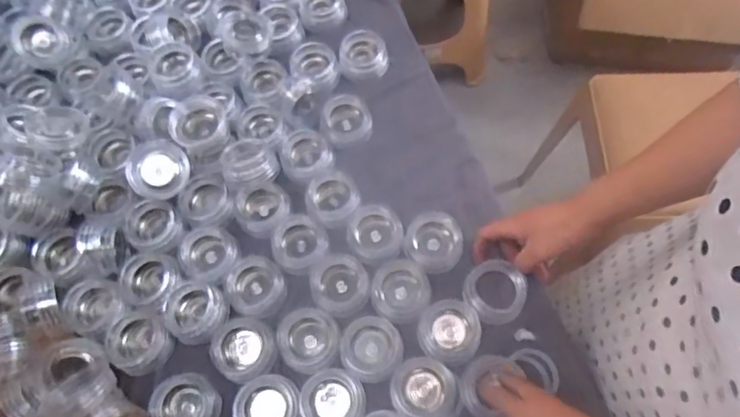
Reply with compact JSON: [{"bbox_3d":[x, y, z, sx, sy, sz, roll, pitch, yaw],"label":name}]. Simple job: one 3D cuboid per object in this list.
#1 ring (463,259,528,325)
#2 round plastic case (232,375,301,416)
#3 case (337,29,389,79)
[{"bbox_3d":[0.130,0.087,0.540,0.063,0.014,0.065,-1,86,18],"label":"ring"},{"bbox_3d":[-0.102,0.198,0.510,0.061,0.019,0.061,-11,67,-2],"label":"round plastic case"},{"bbox_3d":[-0.009,-0.197,0.667,0.062,0.023,0.066,-1,67,2],"label":"case"}]

